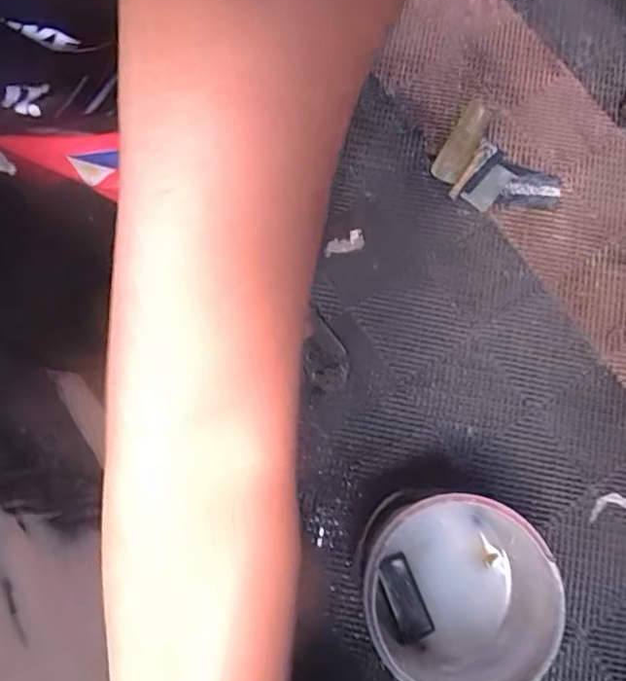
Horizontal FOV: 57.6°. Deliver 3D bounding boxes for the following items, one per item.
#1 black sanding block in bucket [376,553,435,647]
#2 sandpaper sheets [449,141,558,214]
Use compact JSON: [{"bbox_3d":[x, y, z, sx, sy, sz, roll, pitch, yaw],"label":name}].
[{"bbox_3d":[0.164,0.465,1.027,0.063,0.018,0.148,-18,78,-5],"label":"black sanding block in bucket"},{"bbox_3d":[0.461,-0.358,1.348,0.227,0.040,0.158,31,79,6],"label":"sandpaper sheets"}]

